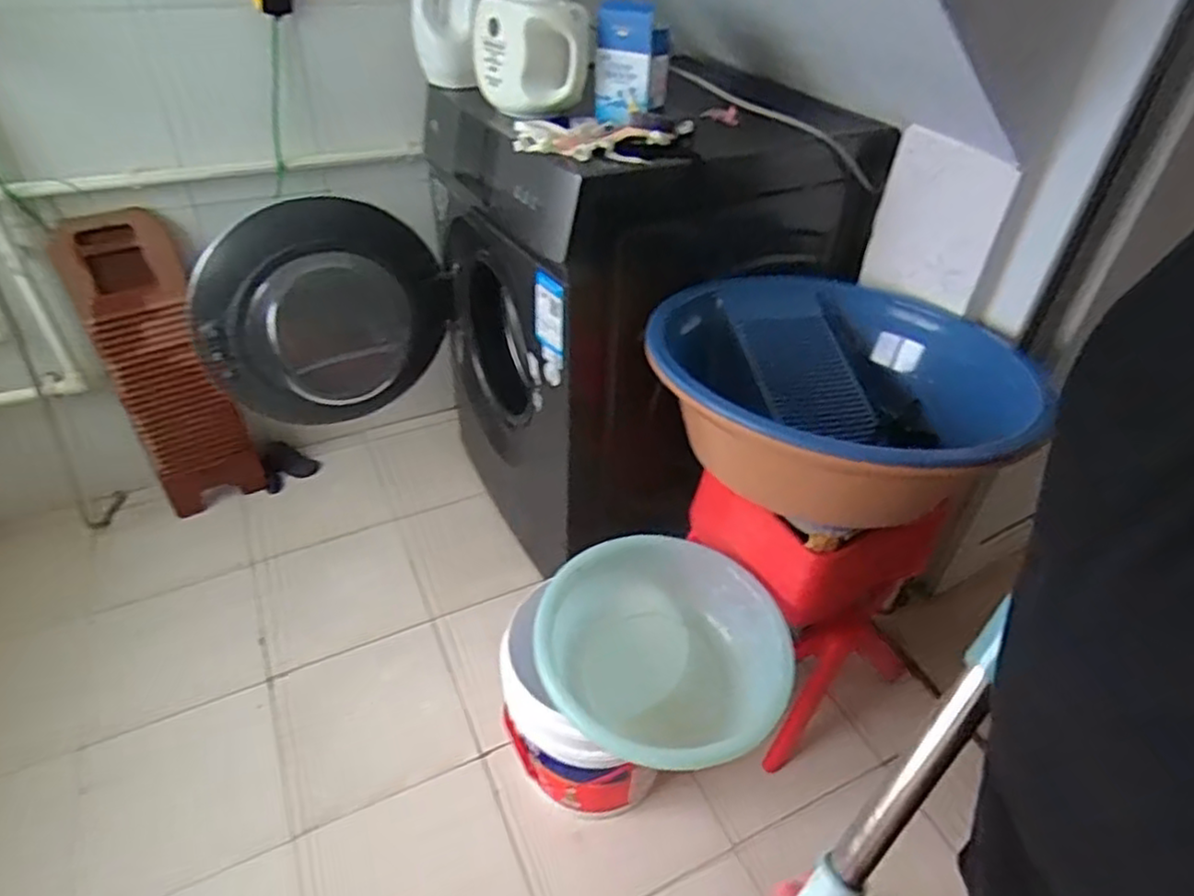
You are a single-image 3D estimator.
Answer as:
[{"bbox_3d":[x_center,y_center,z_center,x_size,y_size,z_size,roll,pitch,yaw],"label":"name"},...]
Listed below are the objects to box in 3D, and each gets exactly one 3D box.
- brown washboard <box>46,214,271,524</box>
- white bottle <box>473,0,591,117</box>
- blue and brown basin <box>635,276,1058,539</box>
[{"bbox_3d":[-0.915,-0.162,1.515,0.198,0.648,0.024,-21,34,-23],"label":"brown washboard"},{"bbox_3d":[-0.096,-0.589,1.053,0.108,0.151,0.153,-30,50,-35],"label":"white bottle"},{"bbox_3d":[0.301,-0.084,0.949,0.449,0.157,0.456,2,39,-2],"label":"blue and brown basin"}]

